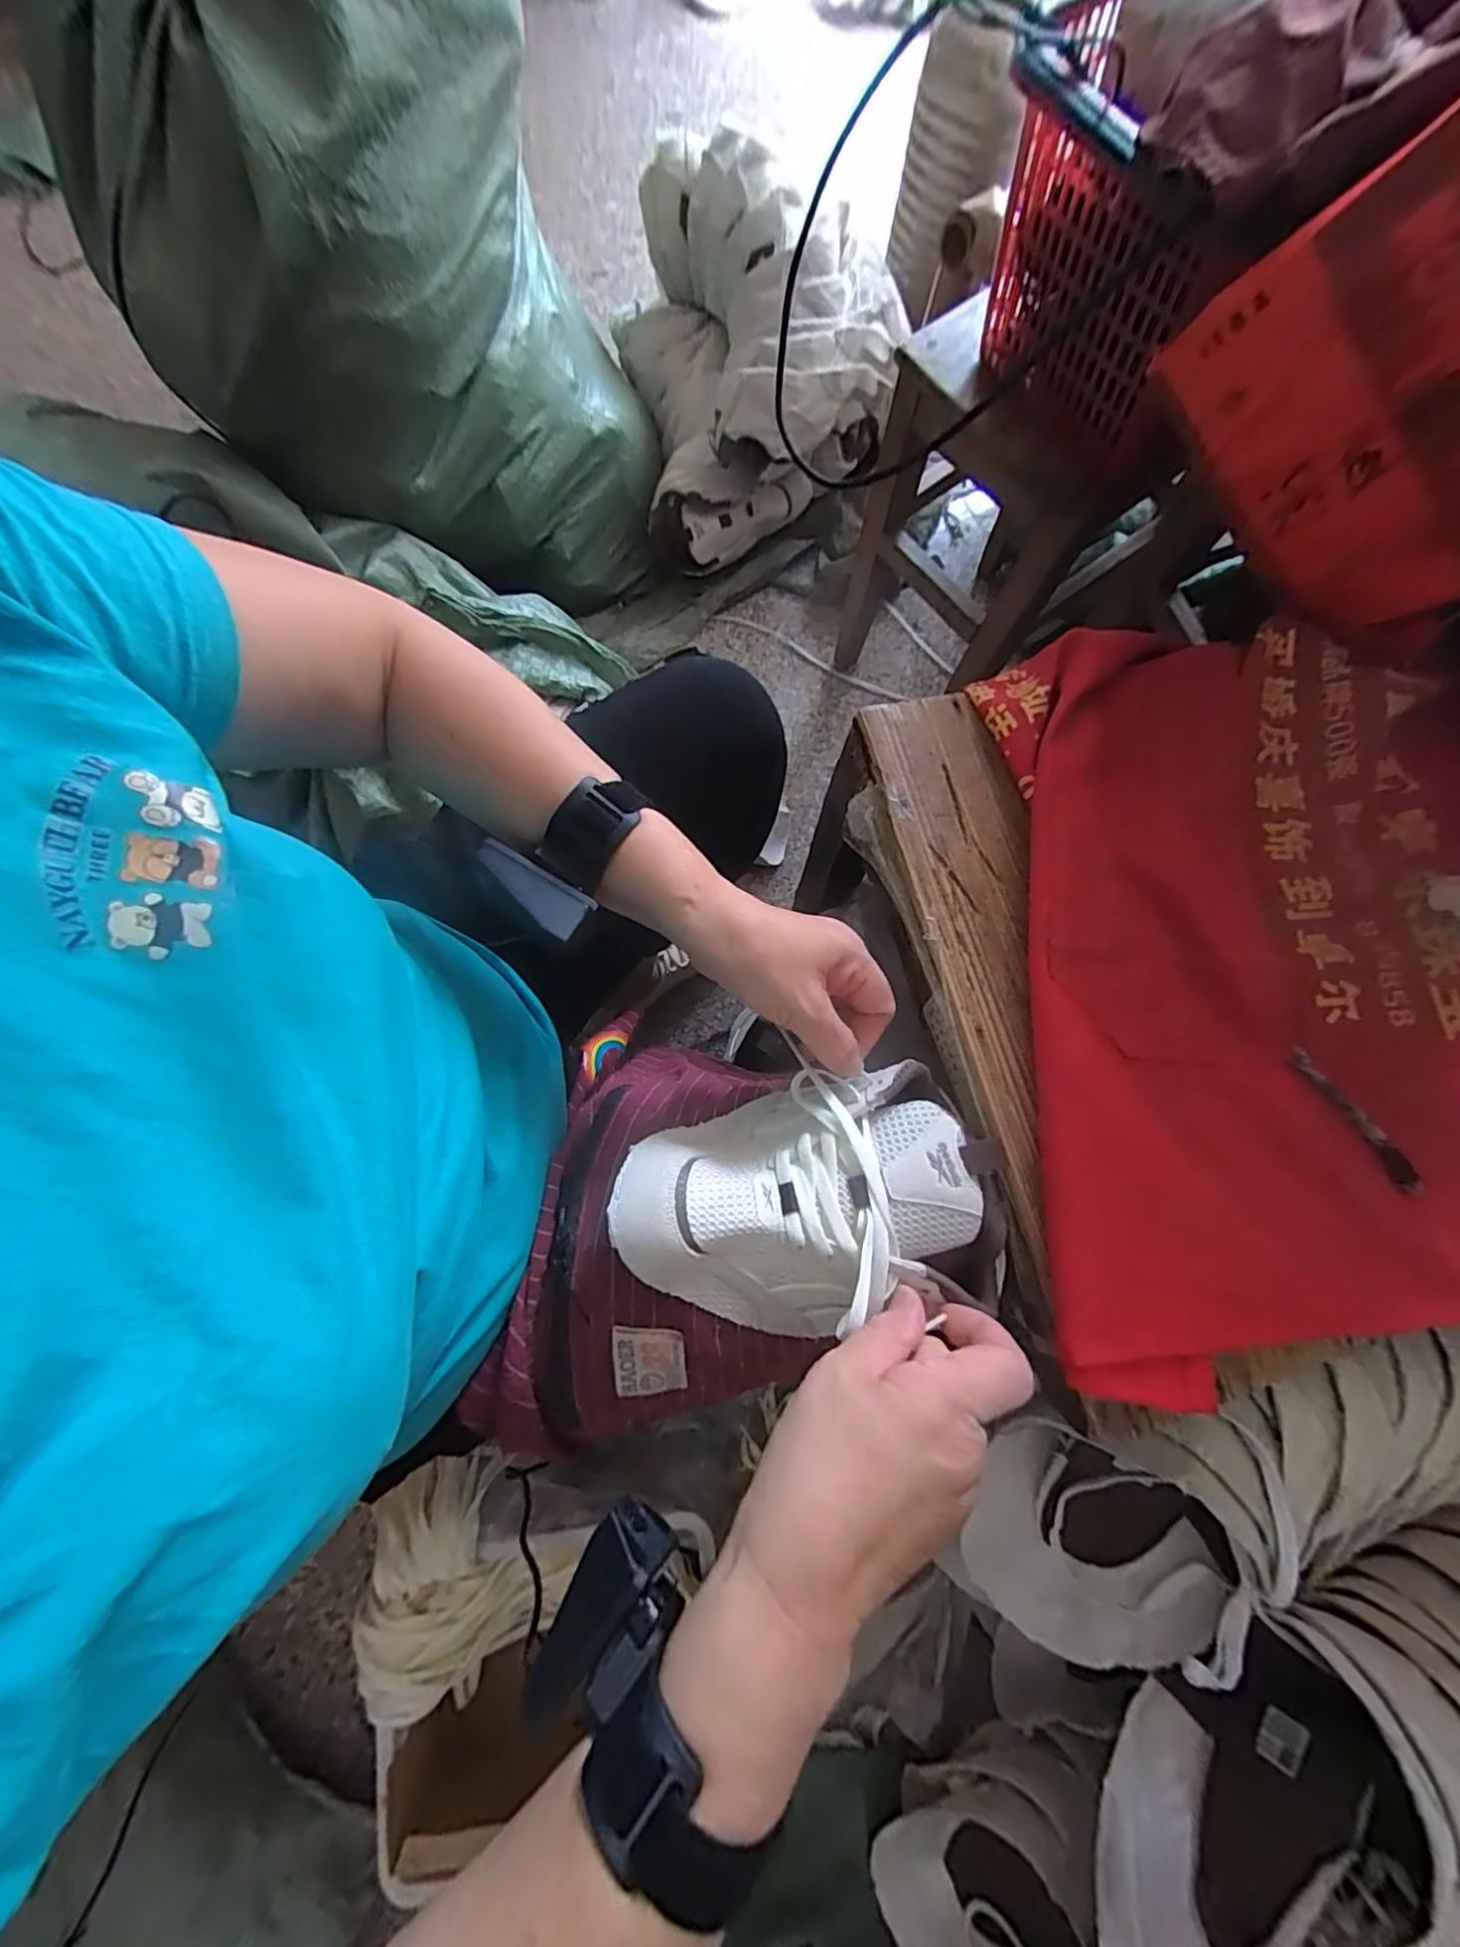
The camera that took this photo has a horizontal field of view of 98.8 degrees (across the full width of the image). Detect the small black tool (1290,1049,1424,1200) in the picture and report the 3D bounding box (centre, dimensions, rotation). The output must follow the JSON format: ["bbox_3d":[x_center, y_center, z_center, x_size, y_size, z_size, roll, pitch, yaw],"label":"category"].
[{"bbox_3d":[0.339,0.078,0.339,0.014,0.006,0.089,-34,79,-7],"label":"small black tool"}]

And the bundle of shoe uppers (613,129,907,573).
[{"bbox_3d":[0.050,-0.802,0.837,0.381,0.272,0.337,-2,77,0],"label":"bundle of shoe uppers"}]

